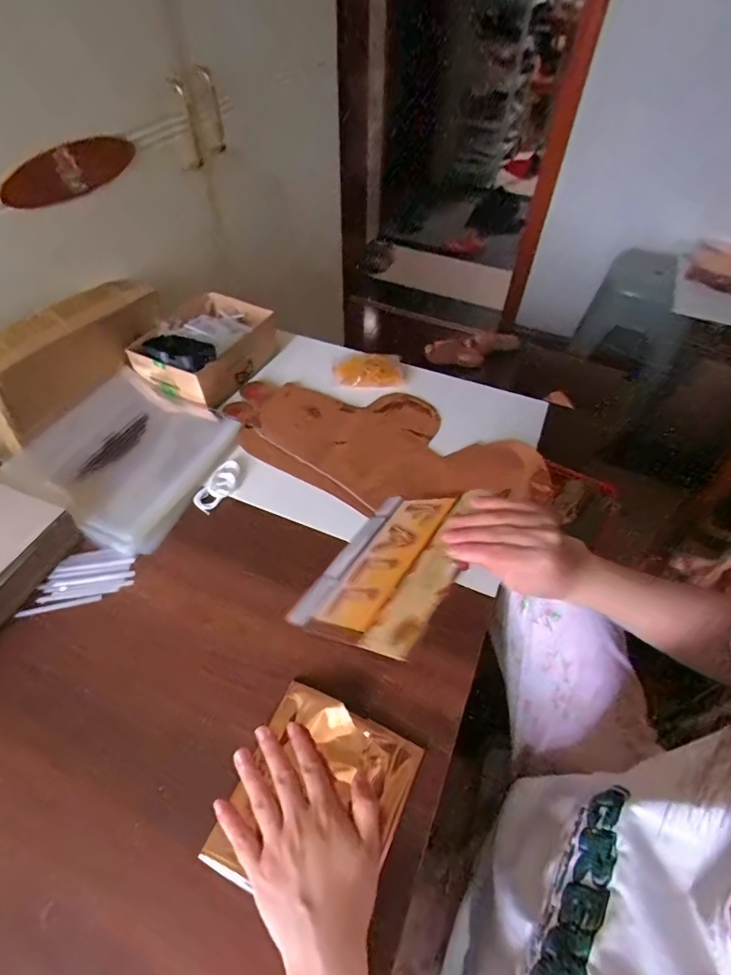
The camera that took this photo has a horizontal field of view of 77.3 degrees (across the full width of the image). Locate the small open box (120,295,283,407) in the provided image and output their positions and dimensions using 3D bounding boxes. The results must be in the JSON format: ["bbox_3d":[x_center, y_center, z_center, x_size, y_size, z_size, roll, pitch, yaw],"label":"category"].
[{"bbox_3d":[-0.229,-0.206,0.673,0.136,0.078,0.183,23,54,17],"label":"small open box"}]

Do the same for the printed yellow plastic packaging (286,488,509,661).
[{"bbox_3d":[0.023,0.069,0.433,0.163,0.008,0.179,-4,37,49],"label":"printed yellow plastic packaging"}]

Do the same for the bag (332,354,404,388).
[{"bbox_3d":[0.005,-0.174,0.692,0.103,0.028,0.056,3,51,1],"label":"bag"}]

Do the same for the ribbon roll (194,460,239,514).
[{"bbox_3d":[-0.179,-0.003,0.559,0.034,0.011,0.074,25,54,18],"label":"ribbon roll"}]

